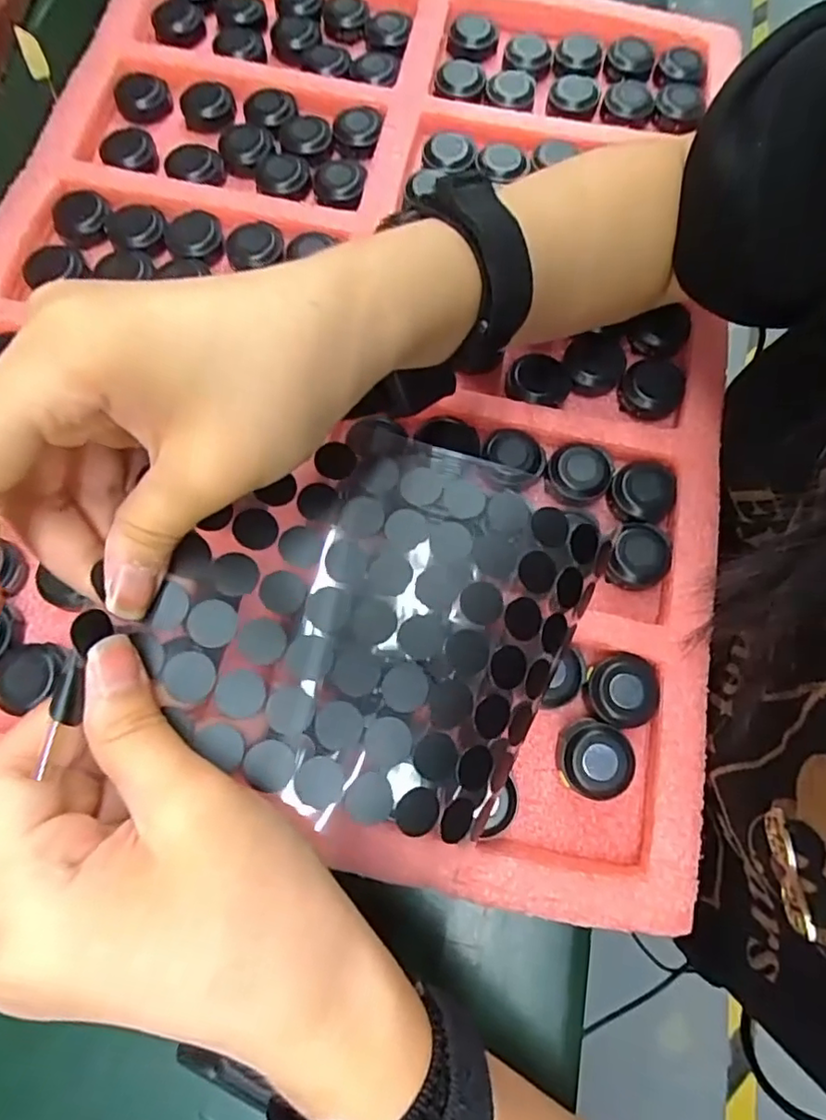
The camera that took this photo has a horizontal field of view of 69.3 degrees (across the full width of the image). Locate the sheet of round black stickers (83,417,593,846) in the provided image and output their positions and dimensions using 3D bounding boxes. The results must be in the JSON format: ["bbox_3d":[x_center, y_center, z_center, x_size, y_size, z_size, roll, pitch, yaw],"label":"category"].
[{"bbox_3d":[-0.010,0.015,0.182,0.112,0.030,0.115,26,76,8],"label":"sheet of round black stickers"}]

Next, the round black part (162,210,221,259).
[{"bbox_3d":[-0.117,-0.173,0.317,0.029,0.006,0.030,1,74,-3],"label":"round black part"}]

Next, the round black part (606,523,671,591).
[{"bbox_3d":[0.100,-0.002,0.267,0.025,0.011,0.029,16,73,2],"label":"round black part"}]

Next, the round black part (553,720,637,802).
[{"bbox_3d":[0.073,0.080,0.241,0.030,0.012,0.029,1,74,-3],"label":"round black part"}]

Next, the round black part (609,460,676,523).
[{"bbox_3d":[0.105,-0.031,0.275,0.026,0.009,0.029,14,73,1],"label":"round black part"}]

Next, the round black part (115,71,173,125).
[{"bbox_3d":[-0.156,-0.268,0.345,0.029,0.010,0.030,1,74,-3],"label":"round black part"}]

